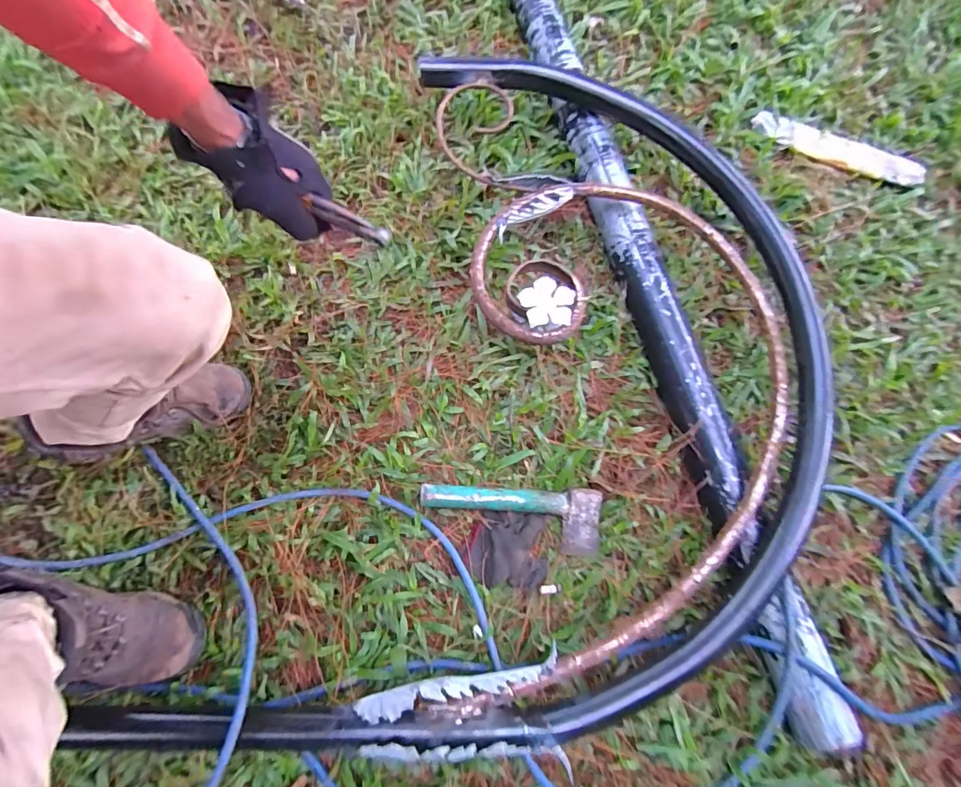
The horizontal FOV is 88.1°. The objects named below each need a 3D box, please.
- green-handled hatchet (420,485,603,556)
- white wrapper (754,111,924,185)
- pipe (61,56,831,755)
[{"bbox_3d":[0.043,0.171,0.704,0.252,0.026,0.087,5,74,3],"label":"green-handled hatchet"},{"bbox_3d":[0.625,-0.428,0.874,0.291,0.005,0.067,27,77,5],"label":"white wrapper"},{"bbox_3d":[0.033,-0.091,0.736,0.923,0.110,1.023,1,76,-1],"label":"pipe"}]

